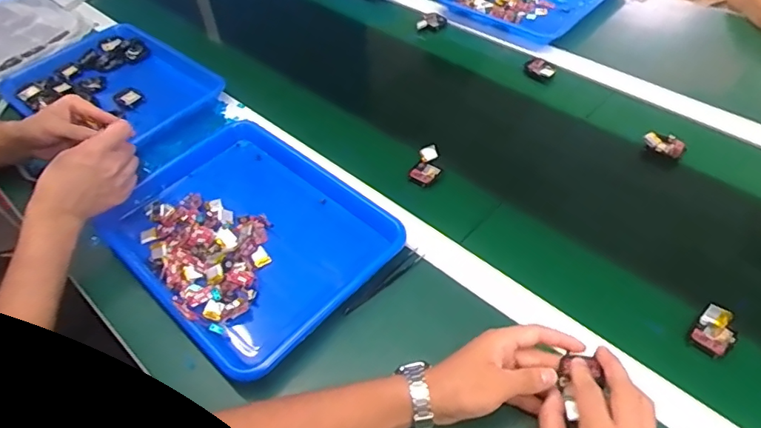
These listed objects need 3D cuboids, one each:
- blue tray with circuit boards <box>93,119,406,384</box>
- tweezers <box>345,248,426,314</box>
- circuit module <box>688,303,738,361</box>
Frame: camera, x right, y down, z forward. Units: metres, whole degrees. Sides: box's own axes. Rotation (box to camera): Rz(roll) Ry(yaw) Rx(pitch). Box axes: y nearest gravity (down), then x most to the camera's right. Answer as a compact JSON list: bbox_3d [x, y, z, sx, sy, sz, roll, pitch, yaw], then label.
[{"bbox_3d":[-0.164,0.021,0.631,0.334,0.037,0.252,34,60,29],"label":"blue tray with circuit boards"},{"bbox_3d":[0.007,0.078,0.587,0.116,0.012,0.013,-38,56,-25],"label":"tweezers"},{"bbox_3d":[0.342,0.120,0.520,0.037,0.020,0.045,34,60,29],"label":"circuit module"}]

